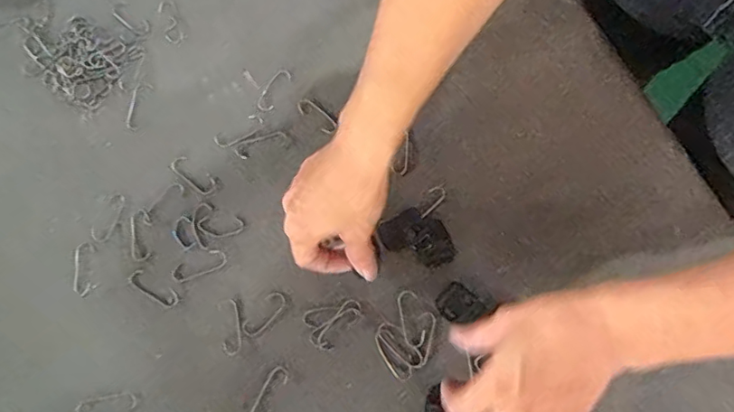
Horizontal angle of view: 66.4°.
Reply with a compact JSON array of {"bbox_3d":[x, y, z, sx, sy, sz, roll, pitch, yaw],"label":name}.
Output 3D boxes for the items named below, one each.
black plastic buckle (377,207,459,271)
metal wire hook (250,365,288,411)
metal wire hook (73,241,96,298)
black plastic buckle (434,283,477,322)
[{"bbox_3d":[0.052,0.031,0.452,0.031,0.004,0.038,-23,77,-6],"label":"black plastic buckle"},{"bbox_3d":[-0.073,0.142,0.421,0.016,0.004,0.044,24,76,6],"label":"metal wire hook"},{"bbox_3d":[-0.225,0.050,0.445,0.016,0.004,0.044,-9,75,-3],"label":"metal wire hook"},{"bbox_3d":[0.069,0.074,0.439,0.029,0.004,0.023,-42,79,-10],"label":"black plastic buckle"}]

